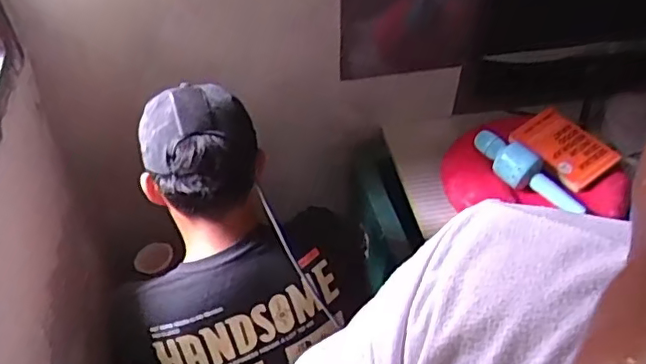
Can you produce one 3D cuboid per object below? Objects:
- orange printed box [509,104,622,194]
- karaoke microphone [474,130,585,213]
[{"bbox_3d":[0.493,-0.074,1.215,0.138,0.019,0.187,-32,57,-15],"label":"orange printed box"},{"bbox_3d":[0.397,-0.017,1.182,0.073,0.079,0.243,-26,50,-24],"label":"karaoke microphone"}]

